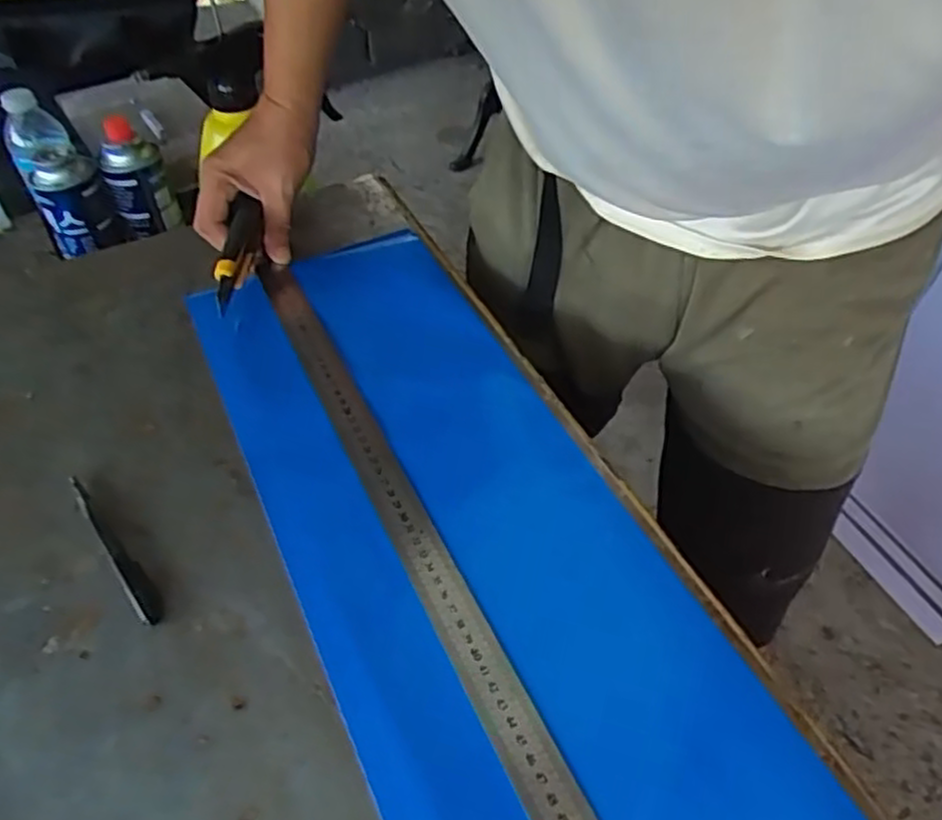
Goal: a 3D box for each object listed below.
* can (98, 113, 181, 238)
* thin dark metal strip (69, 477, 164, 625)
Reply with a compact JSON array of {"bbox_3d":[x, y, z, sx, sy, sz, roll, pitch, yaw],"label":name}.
[{"bbox_3d":[-0.373,-0.258,0.838,0.064,0.116,0.059,-2,48,2],"label":"can"},{"bbox_3d":[-0.217,0.082,0.457,0.013,0.007,0.125,-32,54,-23],"label":"thin dark metal strip"}]

